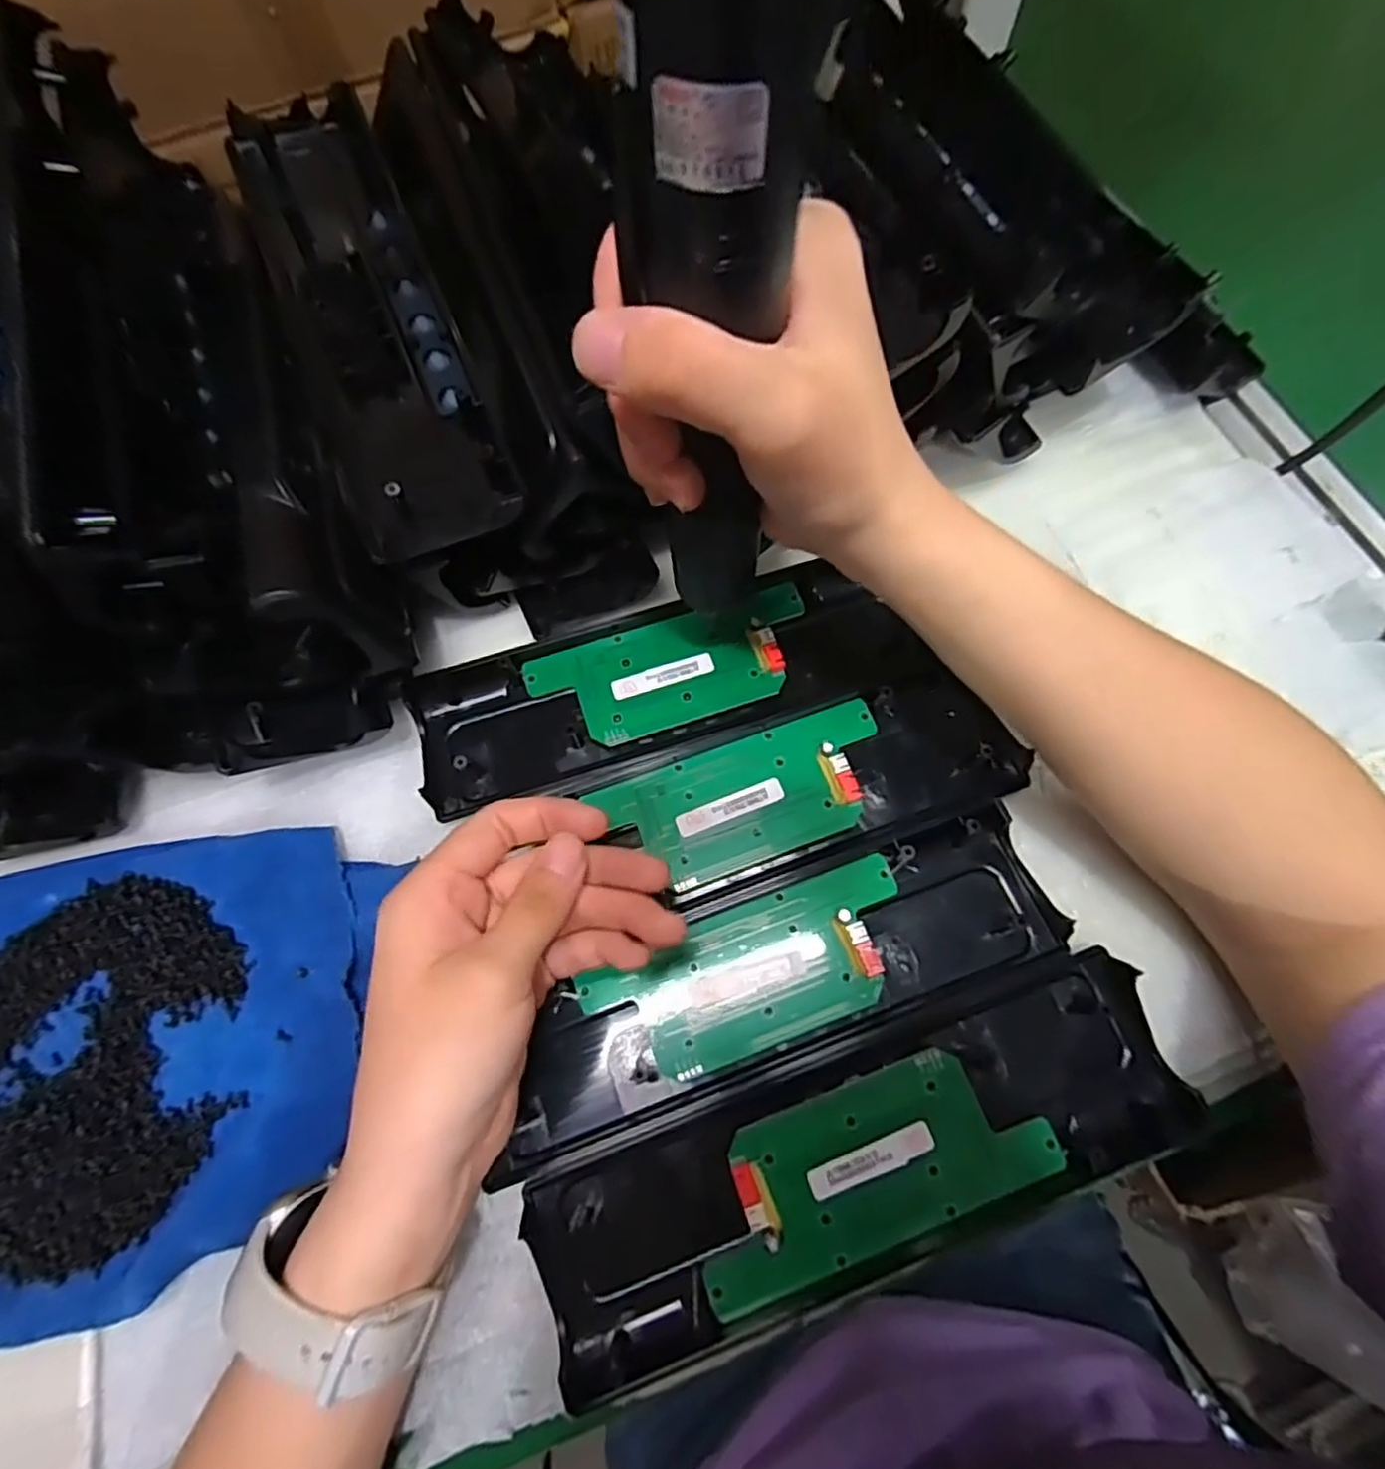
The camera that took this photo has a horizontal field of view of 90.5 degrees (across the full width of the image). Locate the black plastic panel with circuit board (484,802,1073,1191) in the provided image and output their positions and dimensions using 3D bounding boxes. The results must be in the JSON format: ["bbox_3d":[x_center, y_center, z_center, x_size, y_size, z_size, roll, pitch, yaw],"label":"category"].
[{"bbox_3d":[0.034,0.097,0.277,0.232,0.014,0.067,-20,72,-7],"label":"black plastic panel with circuit board"}]

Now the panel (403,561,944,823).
[{"bbox_3d":[-0.012,-0.026,0.326,0.232,0.019,0.072,-17,71,-6],"label":"panel"}]

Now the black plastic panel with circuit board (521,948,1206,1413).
[{"bbox_3d":[0.066,0.157,0.257,0.245,0.013,0.066,-19,72,-7],"label":"black plastic panel with circuit board"}]

